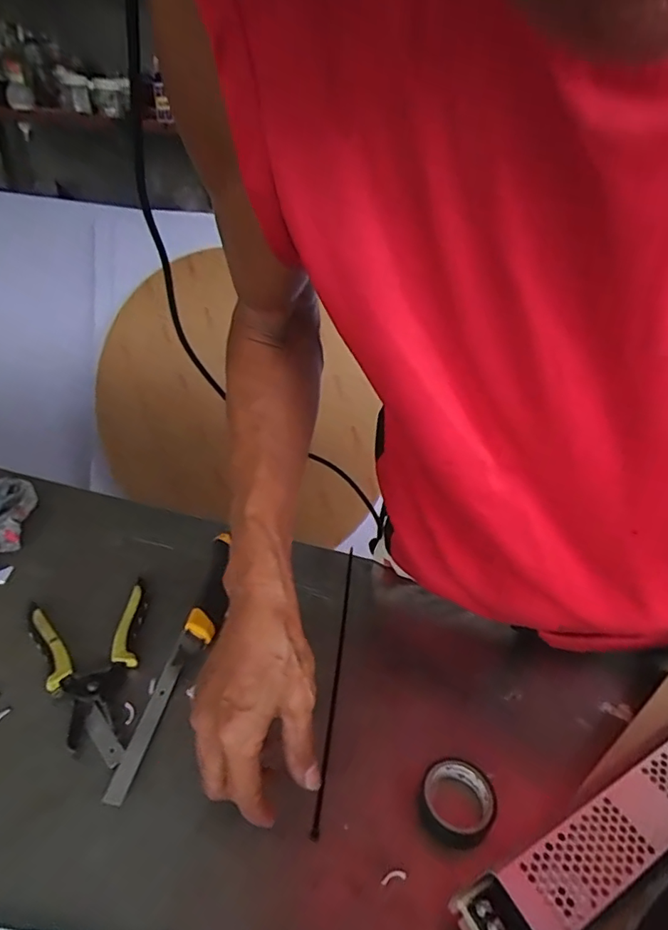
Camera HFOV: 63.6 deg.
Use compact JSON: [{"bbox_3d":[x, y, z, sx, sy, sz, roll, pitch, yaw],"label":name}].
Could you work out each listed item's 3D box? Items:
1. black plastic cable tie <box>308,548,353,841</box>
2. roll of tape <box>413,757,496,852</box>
[{"bbox_3d":[0.004,0.175,0.495,0.007,0.005,0.301,6,31,4],"label":"black plastic cable tie"},{"bbox_3d":[0.088,0.240,0.387,0.053,0.017,0.050,2,31,-1],"label":"roll of tape"}]

